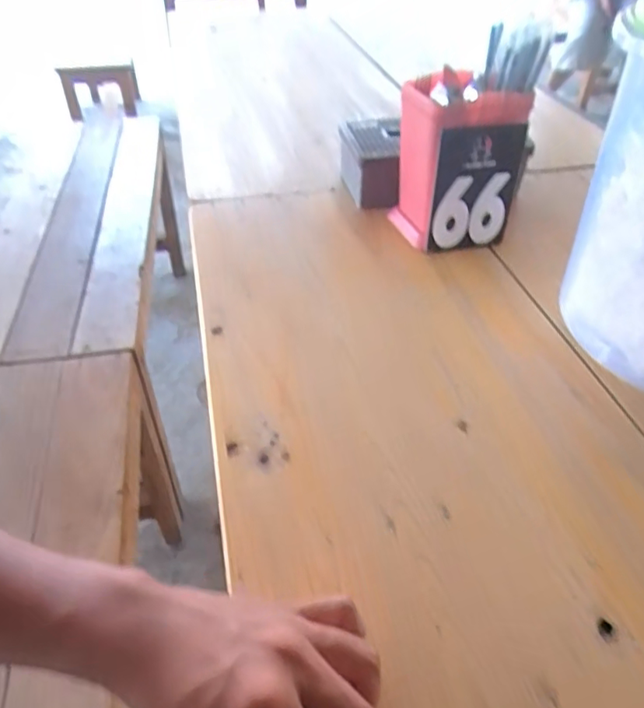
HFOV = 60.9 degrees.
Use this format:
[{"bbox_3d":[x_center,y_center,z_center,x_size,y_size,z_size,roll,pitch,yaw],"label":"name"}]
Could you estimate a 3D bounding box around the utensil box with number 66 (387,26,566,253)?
[{"bbox_3d":[0.151,-0.225,0.604,0.126,0.200,0.094,-13,44,-13],"label":"utensil box with number 66"}]

